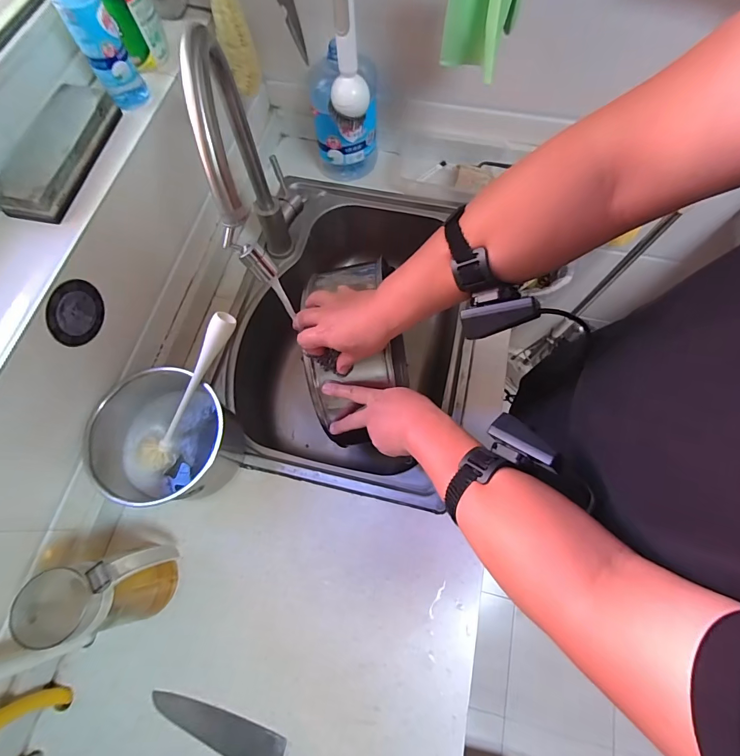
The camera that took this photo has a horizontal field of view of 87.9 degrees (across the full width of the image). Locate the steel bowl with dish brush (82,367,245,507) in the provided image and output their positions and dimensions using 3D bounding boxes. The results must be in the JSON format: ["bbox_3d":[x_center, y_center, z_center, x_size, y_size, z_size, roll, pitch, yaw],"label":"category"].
[{"bbox_3d":[-0.287,0.077,0.545,0.156,0.136,0.179,-23,70,-8],"label":"steel bowl with dish brush"}]

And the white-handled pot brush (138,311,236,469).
[{"bbox_3d":[-0.241,0.021,0.501,0.053,0.032,0.249,43,112,15],"label":"white-handled pot brush"}]

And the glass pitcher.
[{"bbox_3d":[-0.297,0.254,0.458,0.111,0.173,0.073,-11,69,-3],"label":"glass pitcher"}]

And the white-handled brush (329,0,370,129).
[{"bbox_3d":[-0.032,-0.461,0.513,0.049,0.235,0.040,20,71,9],"label":"white-handled brush"}]

